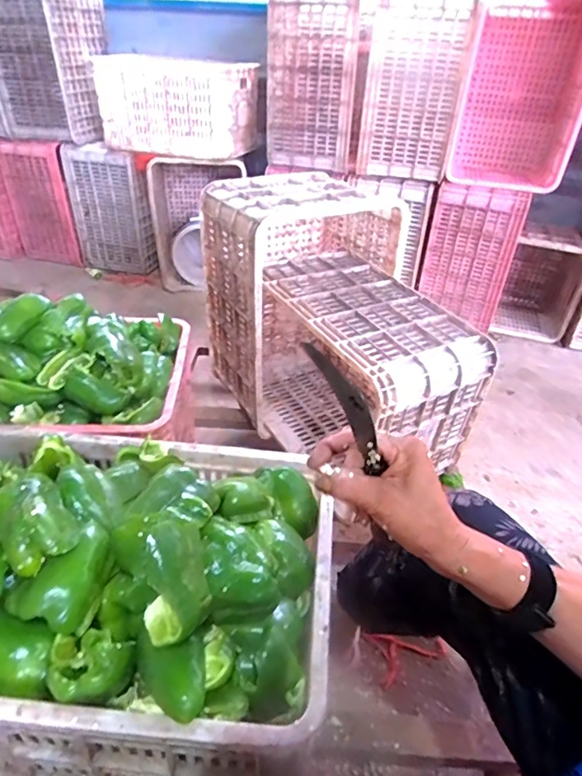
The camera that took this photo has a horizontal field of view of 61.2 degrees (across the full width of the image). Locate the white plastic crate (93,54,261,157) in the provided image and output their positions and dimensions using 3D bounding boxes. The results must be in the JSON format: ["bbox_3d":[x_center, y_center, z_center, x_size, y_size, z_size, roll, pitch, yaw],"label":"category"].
[{"bbox_3d":[-0.359,-0.915,1.596,0.483,0.248,0.212,17,39,18],"label":"white plastic crate"}]

